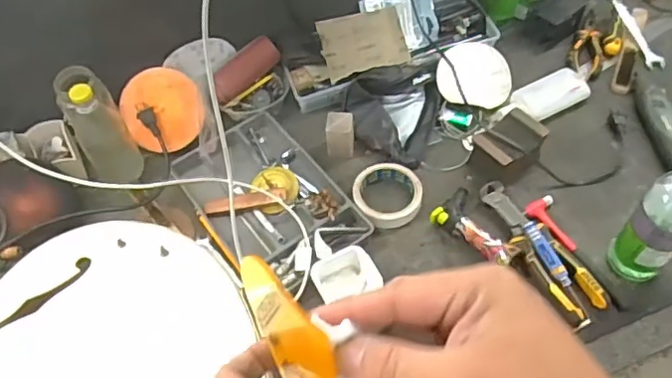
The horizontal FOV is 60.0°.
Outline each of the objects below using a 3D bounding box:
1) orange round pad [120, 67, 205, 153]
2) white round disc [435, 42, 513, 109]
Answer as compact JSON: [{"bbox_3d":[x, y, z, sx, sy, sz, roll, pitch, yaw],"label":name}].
[{"bbox_3d":[-0.260,-0.122,0.881,0.113,0.020,0.123,1,89,-22],"label":"orange round pad"},{"bbox_3d":[0.217,-0.178,0.907,0.111,0.018,0.099,2,85,-3],"label":"white round disc"}]

